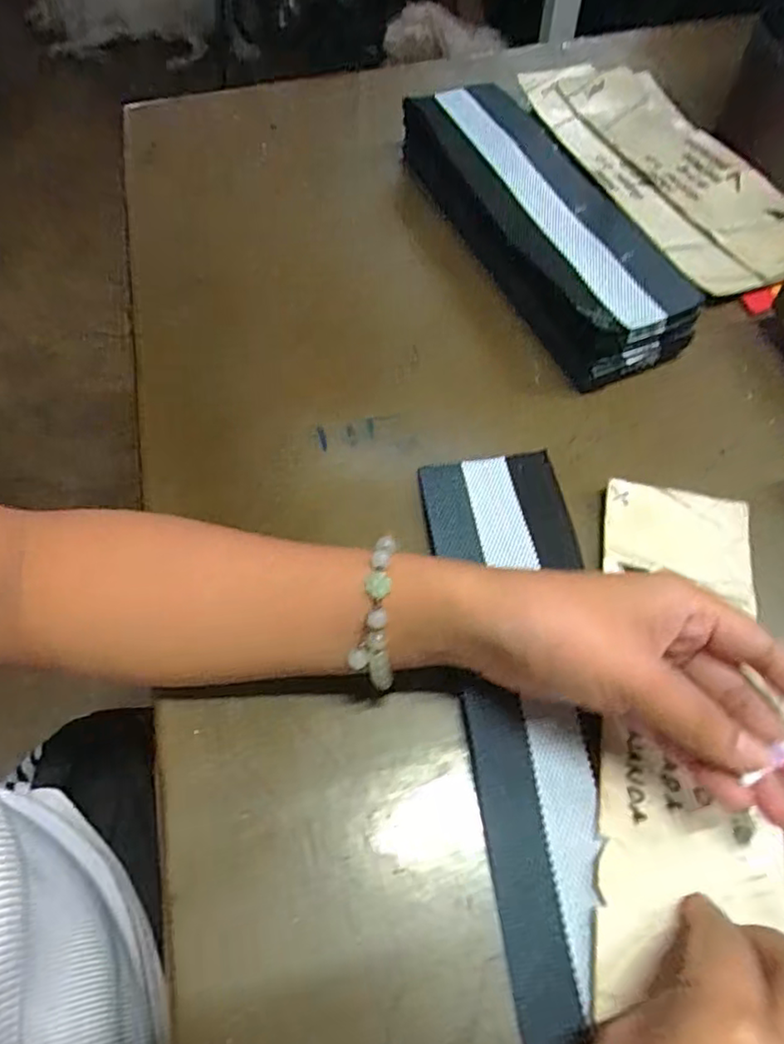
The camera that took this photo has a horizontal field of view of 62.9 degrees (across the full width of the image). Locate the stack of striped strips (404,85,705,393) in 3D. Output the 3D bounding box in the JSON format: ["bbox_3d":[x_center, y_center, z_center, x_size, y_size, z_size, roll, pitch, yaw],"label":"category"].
[{"bbox_3d":[0.091,-0.216,0.442,0.084,0.047,0.292,-21,62,-10],"label":"stack of striped strips"}]

